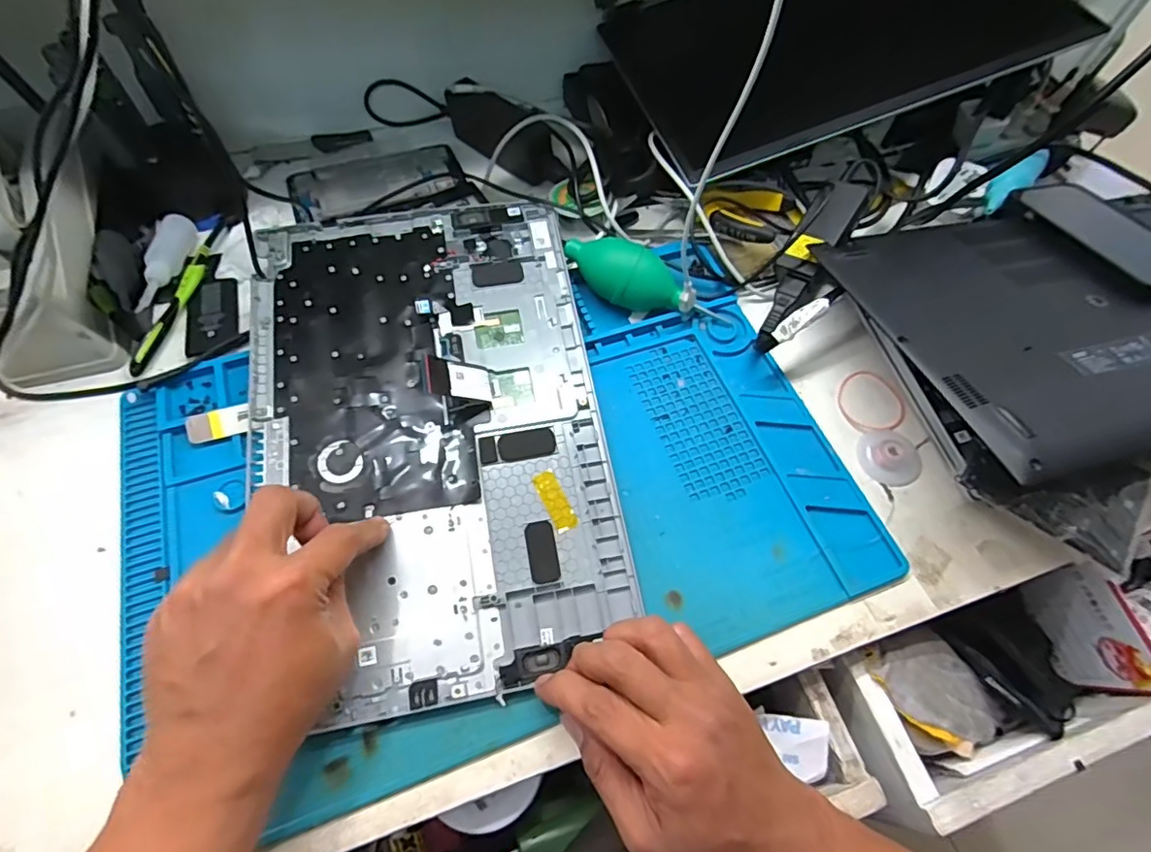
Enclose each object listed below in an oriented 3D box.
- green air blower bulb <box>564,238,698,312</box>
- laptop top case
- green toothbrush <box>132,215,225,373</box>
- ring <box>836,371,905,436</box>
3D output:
[{"bbox_3d":[0.043,-0.120,0.457,0.111,0.041,0.042,24,63,-3],"label":"green air blower bulb"},{"bbox_3d":[-0.101,-0.005,0.397,0.234,0.008,0.357,-9,69,-6],"label":"laptop top case"},{"bbox_3d":[-0.319,-0.109,0.458,0.016,0.010,0.152,11,62,4],"label":"green toothbrush"},{"bbox_3d":[0.233,-0.019,0.449,0.051,0.005,0.057,-22,57,-9],"label":"ring"}]

